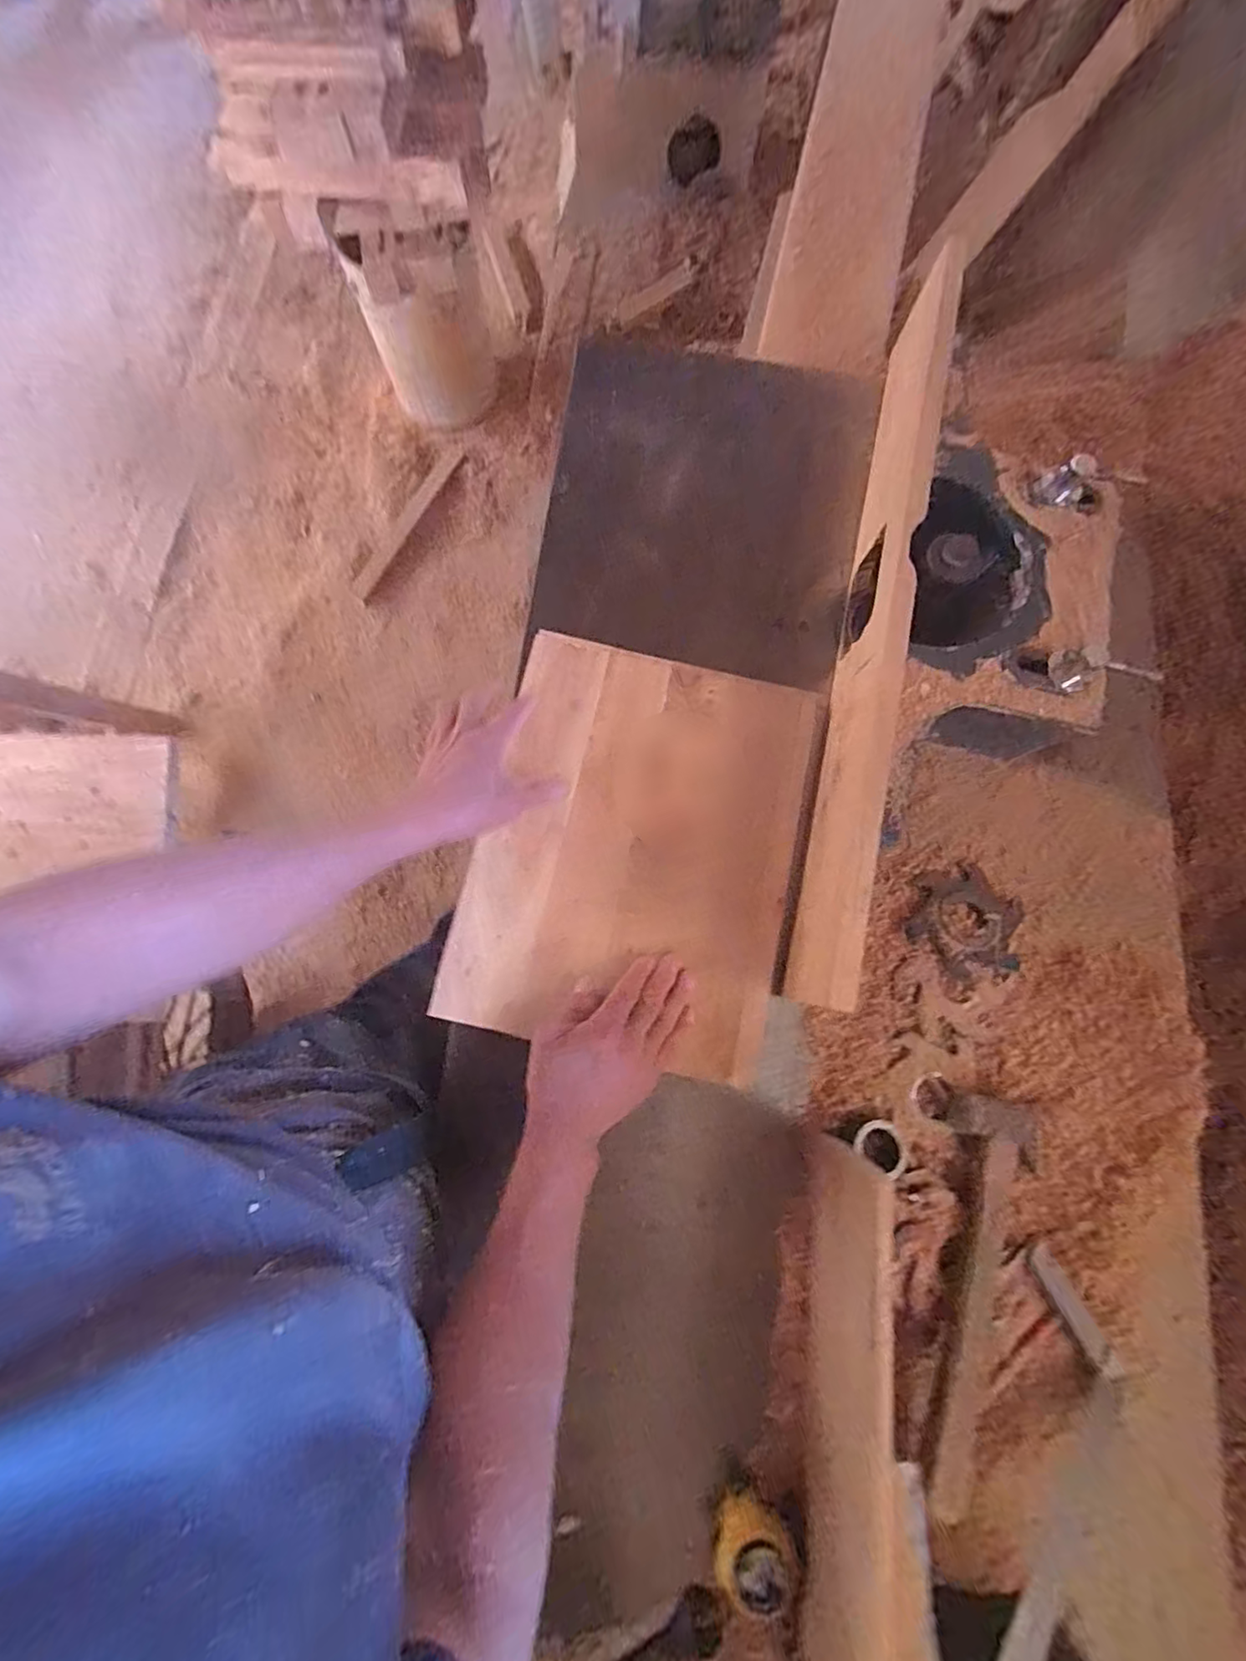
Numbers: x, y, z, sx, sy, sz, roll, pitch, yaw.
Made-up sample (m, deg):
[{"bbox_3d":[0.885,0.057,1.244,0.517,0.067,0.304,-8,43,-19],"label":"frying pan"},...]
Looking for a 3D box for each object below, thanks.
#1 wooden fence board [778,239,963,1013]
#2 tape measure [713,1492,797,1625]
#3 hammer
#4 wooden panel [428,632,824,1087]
[{"bbox_3d":[0.243,-0.220,0.571,0.029,0.123,0.758,14,77,2],"label":"wooden fence board"},{"bbox_3d":[0.095,0.533,0.437,0.057,0.039,0.052,1,78,-2],"label":"tape measure"},{"bbox_3d":[0.286,0.363,0.473,0.081,0.051,0.284,14,78,0],"label":"hammer"},{"bbox_3d":[0.019,0.012,0.556,0.297,0.023,0.374,12,77,2],"label":"wooden panel"}]

